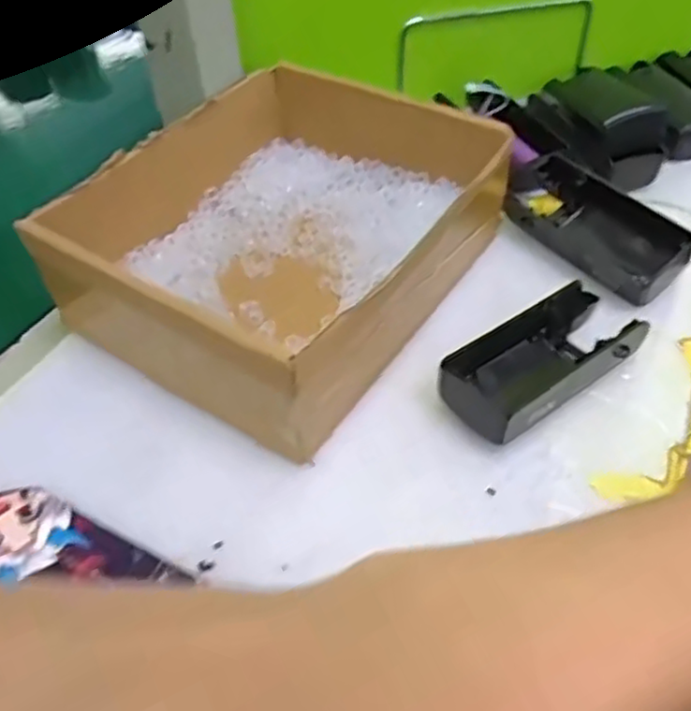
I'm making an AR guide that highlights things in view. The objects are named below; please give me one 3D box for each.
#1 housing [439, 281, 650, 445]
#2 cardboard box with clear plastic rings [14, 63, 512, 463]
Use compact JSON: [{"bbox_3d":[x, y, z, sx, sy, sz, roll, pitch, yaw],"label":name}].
[{"bbox_3d":[0.097,0.001,0.332,0.104,0.023,0.060,-26,52,-20],"label":"housing"},{"bbox_3d":[-0.031,-0.070,0.366,0.173,0.069,0.211,26,54,23],"label":"cardboard box with clear plastic rings"}]

